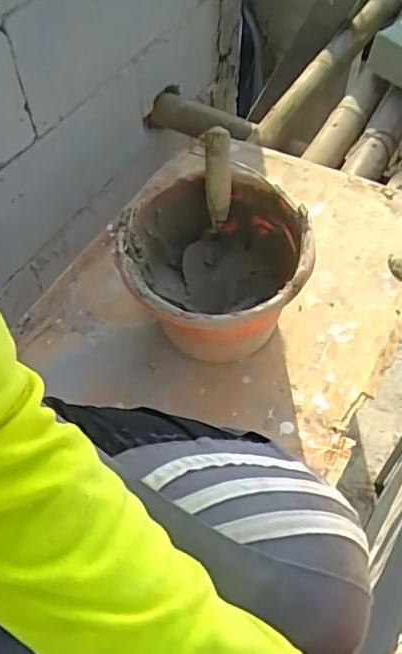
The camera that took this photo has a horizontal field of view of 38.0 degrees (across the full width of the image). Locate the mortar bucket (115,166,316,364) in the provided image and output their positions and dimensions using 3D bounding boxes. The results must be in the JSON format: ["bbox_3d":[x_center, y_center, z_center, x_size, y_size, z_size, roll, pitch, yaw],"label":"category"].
[{"bbox_3d":[0.020,-0.063,0.749,0.225,0.167,0.261,4,54,4],"label":"mortar bucket"}]

